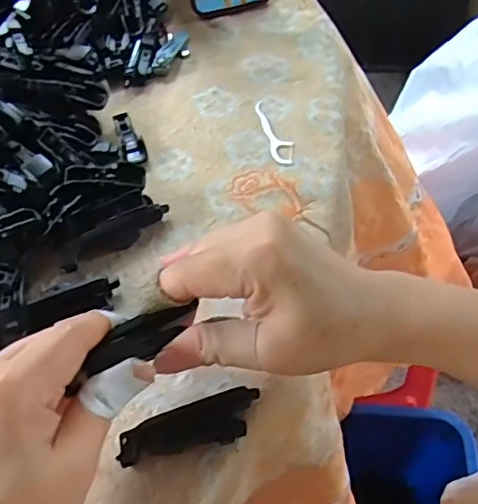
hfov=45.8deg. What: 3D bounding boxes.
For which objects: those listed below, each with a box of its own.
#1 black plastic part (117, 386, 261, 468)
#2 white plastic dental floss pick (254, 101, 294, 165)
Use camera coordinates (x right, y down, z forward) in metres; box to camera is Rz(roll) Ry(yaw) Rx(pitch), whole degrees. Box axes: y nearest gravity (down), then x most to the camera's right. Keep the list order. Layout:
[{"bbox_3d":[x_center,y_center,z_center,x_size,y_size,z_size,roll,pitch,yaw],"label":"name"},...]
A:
[{"bbox_3d":[-0.023,0.090,0.285,0.072,0.016,0.022,-17,56,-8],"label":"black plastic part"},{"bbox_3d":[0.027,-0.090,0.421,0.017,0.004,0.071,-12,56,-5],"label":"white plastic dental floss pick"}]

